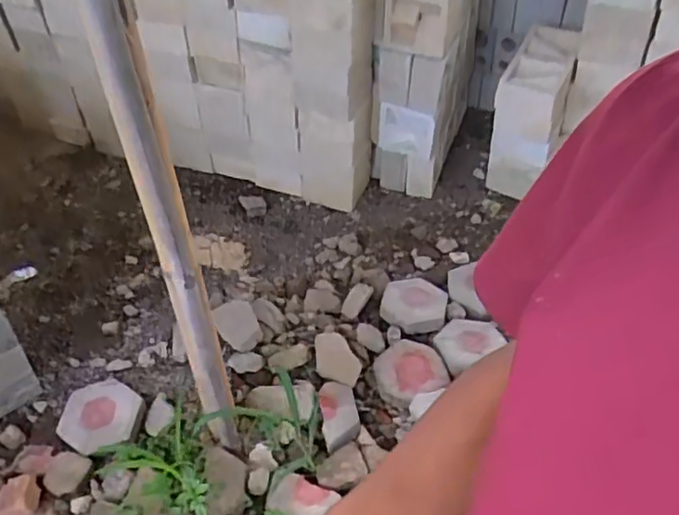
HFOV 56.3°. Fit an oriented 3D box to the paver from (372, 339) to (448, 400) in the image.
[{"bbox_3d":[0.206,0.325,1.807,0.210,0.041,0.201,14,46,16],"label":"paver"}]

